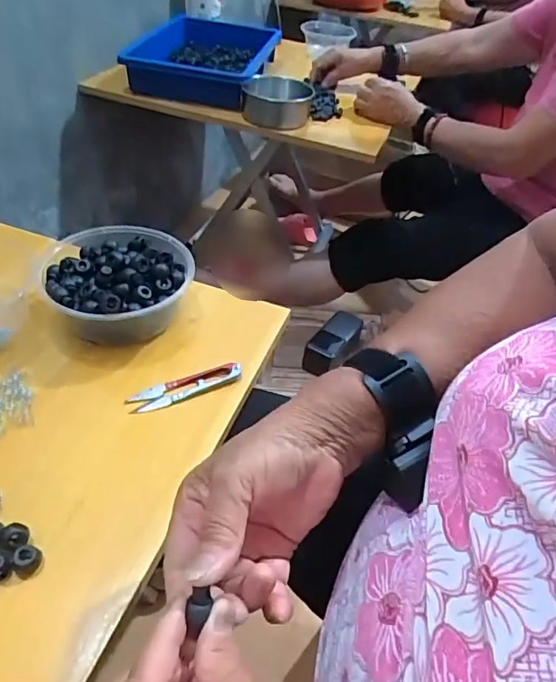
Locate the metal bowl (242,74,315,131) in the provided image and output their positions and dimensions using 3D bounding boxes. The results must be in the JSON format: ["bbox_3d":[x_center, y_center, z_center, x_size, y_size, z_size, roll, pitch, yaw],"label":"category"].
[{"bbox_3d":[0.000,-0.430,0.928,0.124,0.059,0.102,4,44,-3],"label":"metal bowl"}]

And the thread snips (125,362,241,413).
[{"bbox_3d":[-0.081,0.041,0.457,0.101,0.010,0.024,-15,48,-21],"label":"thread snips"}]

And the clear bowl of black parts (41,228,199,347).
[{"bbox_3d":[-0.152,-0.057,0.508,0.134,0.070,0.135,3,44,-3],"label":"clear bowl of black parts"}]

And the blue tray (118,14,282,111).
[{"bbox_3d":[-0.153,-0.580,1.048,0.268,0.060,0.373,8,44,2],"label":"blue tray"}]

